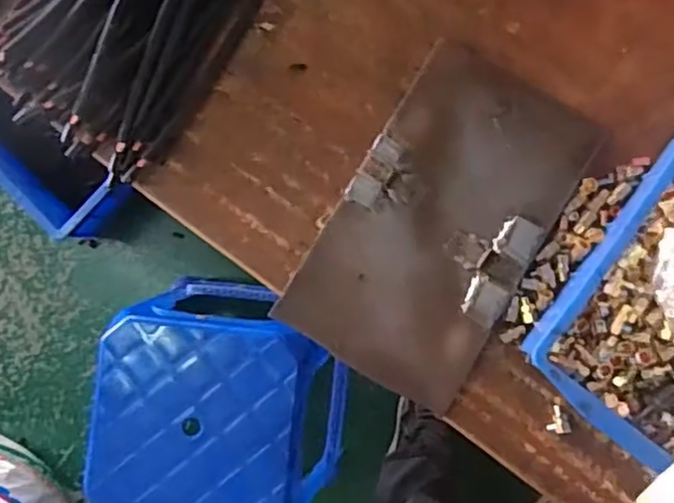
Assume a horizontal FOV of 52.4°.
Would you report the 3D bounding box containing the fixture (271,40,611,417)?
[{"bbox_3d":[0.094,-0.025,0.624,0.174,0.033,0.297,30,91,5],"label":"fixture"}]

